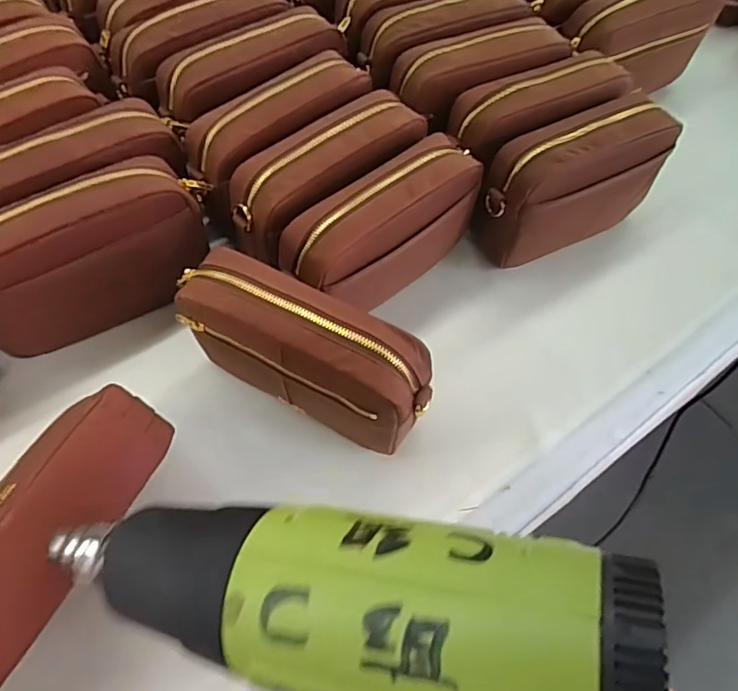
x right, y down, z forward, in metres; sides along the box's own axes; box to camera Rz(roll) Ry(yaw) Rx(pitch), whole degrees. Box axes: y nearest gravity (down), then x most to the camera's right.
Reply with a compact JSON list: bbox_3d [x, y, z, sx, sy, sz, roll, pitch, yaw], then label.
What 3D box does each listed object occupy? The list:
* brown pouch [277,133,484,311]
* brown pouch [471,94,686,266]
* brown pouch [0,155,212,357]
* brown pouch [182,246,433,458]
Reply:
[{"bbox_3d":[0.014,-0.094,0.478,0.079,0.115,0.179,40,66,17],"label":"brown pouch"},{"bbox_3d":[0.189,-0.146,0.536,0.187,0.148,0.067,-24,65,-16],"label":"brown pouch"},{"bbox_3d":[-0.235,-0.079,0.458,0.201,0.129,0.073,-23,65,-15],"label":"brown pouch"},{"bbox_3d":[-0.052,0.012,0.428,0.201,0.133,0.059,26,63,11],"label":"brown pouch"}]

